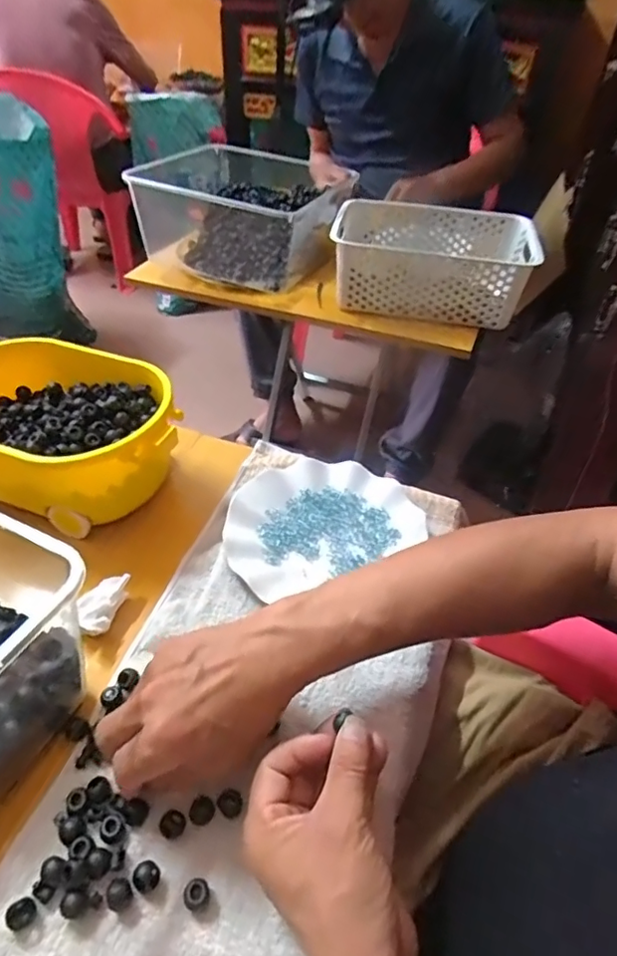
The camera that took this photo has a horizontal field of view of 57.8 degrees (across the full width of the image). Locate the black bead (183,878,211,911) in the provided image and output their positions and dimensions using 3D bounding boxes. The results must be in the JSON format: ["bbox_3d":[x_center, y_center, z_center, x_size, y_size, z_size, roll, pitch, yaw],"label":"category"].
[{"bbox_3d":[-0.065,0.241,0.325,0.015,0.010,0.016,1,42,-1],"label":"black bead"}]

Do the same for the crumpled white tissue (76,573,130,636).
[{"bbox_3d":[-0.169,0.102,0.453,0.028,0.022,0.058,7,43,5],"label":"crumpled white tissue"}]

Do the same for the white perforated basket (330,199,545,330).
[{"bbox_3d":[0.194,-0.343,0.894,0.302,0.107,0.201,9,43,8],"label":"white perforated basket"}]

